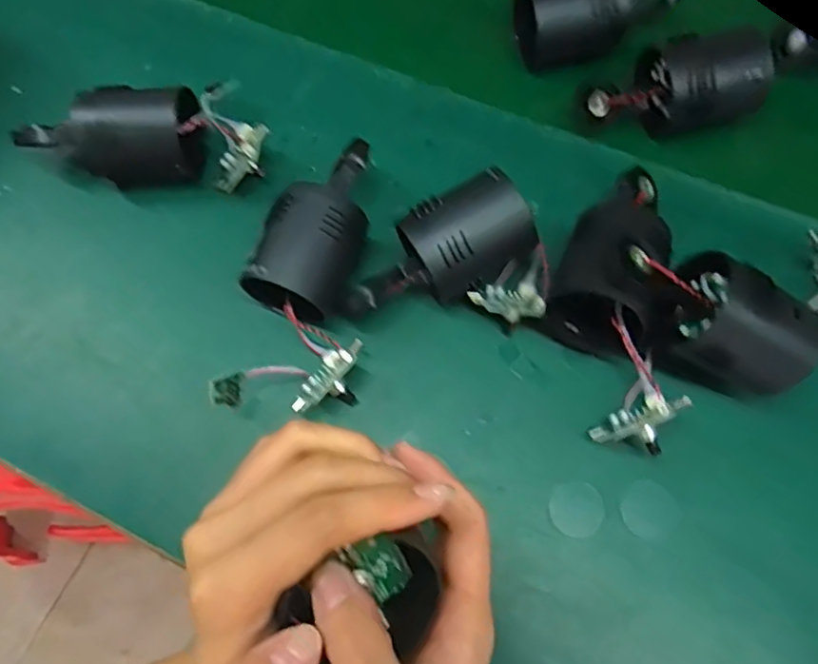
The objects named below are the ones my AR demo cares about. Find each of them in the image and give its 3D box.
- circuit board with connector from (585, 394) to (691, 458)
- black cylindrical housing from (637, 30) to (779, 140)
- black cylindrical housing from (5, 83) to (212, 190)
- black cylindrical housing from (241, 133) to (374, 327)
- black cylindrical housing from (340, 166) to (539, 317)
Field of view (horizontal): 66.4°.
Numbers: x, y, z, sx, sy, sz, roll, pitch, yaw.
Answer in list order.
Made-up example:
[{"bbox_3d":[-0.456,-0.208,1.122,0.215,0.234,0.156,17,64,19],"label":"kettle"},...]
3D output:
[{"bbox_3d":[0.126,0.053,0.337,0.054,0.028,0.027,-22,69,-7],"label":"circuit board with connector"},{"bbox_3d":[0.191,-0.160,0.411,0.075,0.056,0.046,-7,68,-1],"label":"black cylindrical housing"},{"bbox_3d":[-0.189,-0.123,0.402,0.116,0.055,0.052,6,68,3],"label":"black cylindrical housing"},{"bbox_3d":[-0.050,-0.063,0.375,0.051,0.053,0.116,23,70,10],"label":"black cylindrical housing"},{"bbox_3d":[0.013,-0.041,0.361,0.113,0.057,0.050,-26,70,-9],"label":"black cylindrical housing"}]

